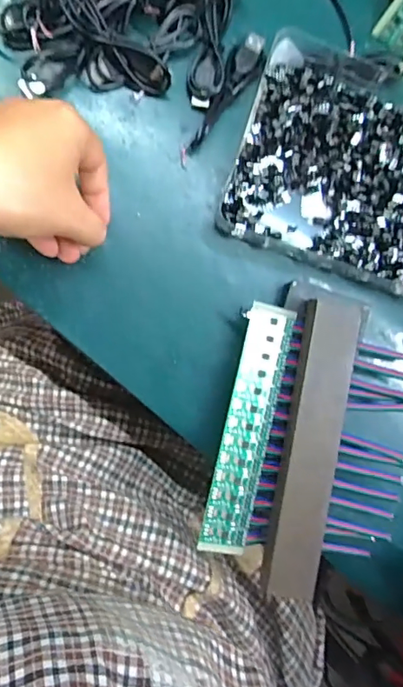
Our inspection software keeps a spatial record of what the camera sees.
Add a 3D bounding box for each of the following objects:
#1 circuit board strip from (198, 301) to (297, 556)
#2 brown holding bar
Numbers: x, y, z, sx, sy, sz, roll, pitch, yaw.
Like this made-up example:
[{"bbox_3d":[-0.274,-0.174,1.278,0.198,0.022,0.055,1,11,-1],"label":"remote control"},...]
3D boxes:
[{"bbox_3d":[0.031,0.056,0.344,0.032,0.006,0.165,12,87,-8],"label":"circuit board strip"},{"bbox_3d":[0.070,0.068,0.337,0.036,0.021,0.188,10,88,-8],"label":"brown holding bar"}]

